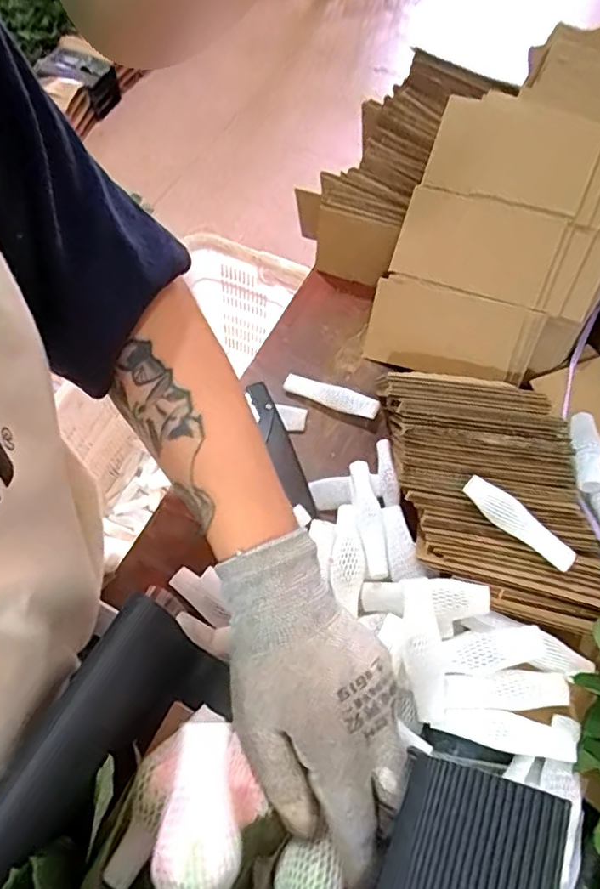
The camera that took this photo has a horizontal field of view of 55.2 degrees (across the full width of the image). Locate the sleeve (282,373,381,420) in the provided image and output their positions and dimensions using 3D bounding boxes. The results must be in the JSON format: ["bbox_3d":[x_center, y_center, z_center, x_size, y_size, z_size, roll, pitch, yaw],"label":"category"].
[{"bbox_3d":[0.029,-0.047,0.540,0.091,0.018,0.020,24,64,10],"label":"sleeve"}]

